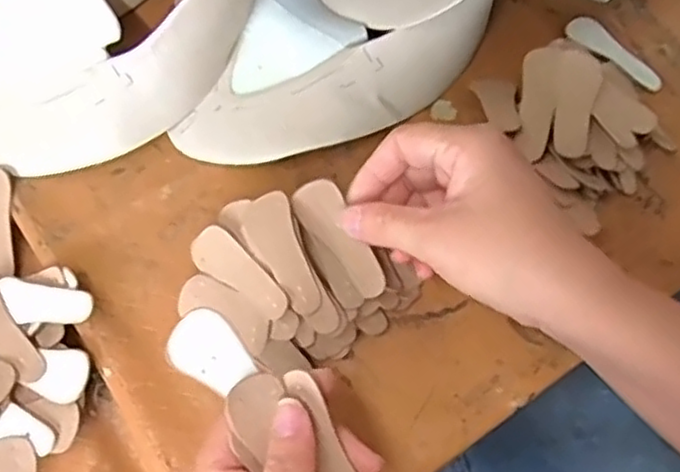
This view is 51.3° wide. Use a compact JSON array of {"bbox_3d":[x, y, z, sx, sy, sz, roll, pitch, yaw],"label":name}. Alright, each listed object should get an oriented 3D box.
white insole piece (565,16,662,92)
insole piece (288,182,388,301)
[{"bbox_3d":[0.156,-0.103,0.400,0.060,0.004,0.019,40,74,12],"label":"white insole piece"},{"bbox_3d":[0.000,0.002,0.328,0.022,0.004,0.060,-34,82,21],"label":"insole piece"}]

